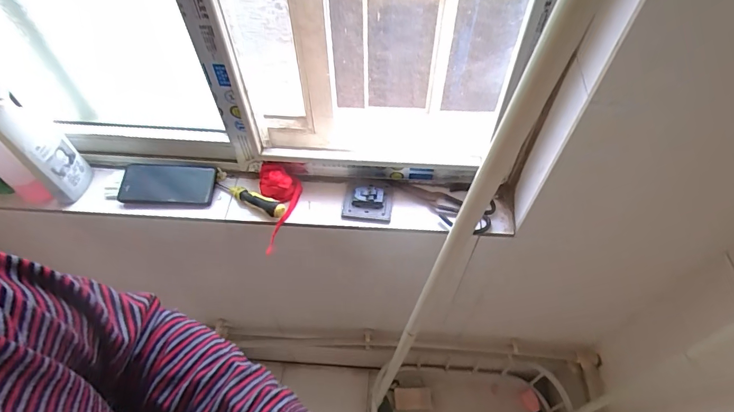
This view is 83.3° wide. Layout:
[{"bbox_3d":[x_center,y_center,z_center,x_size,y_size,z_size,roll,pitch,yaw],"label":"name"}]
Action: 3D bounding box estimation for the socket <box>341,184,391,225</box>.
[{"bbox_3d":[0.001,-0.012,0.754,0.087,0.029,0.087,4,55,3],"label":"socket"}]

